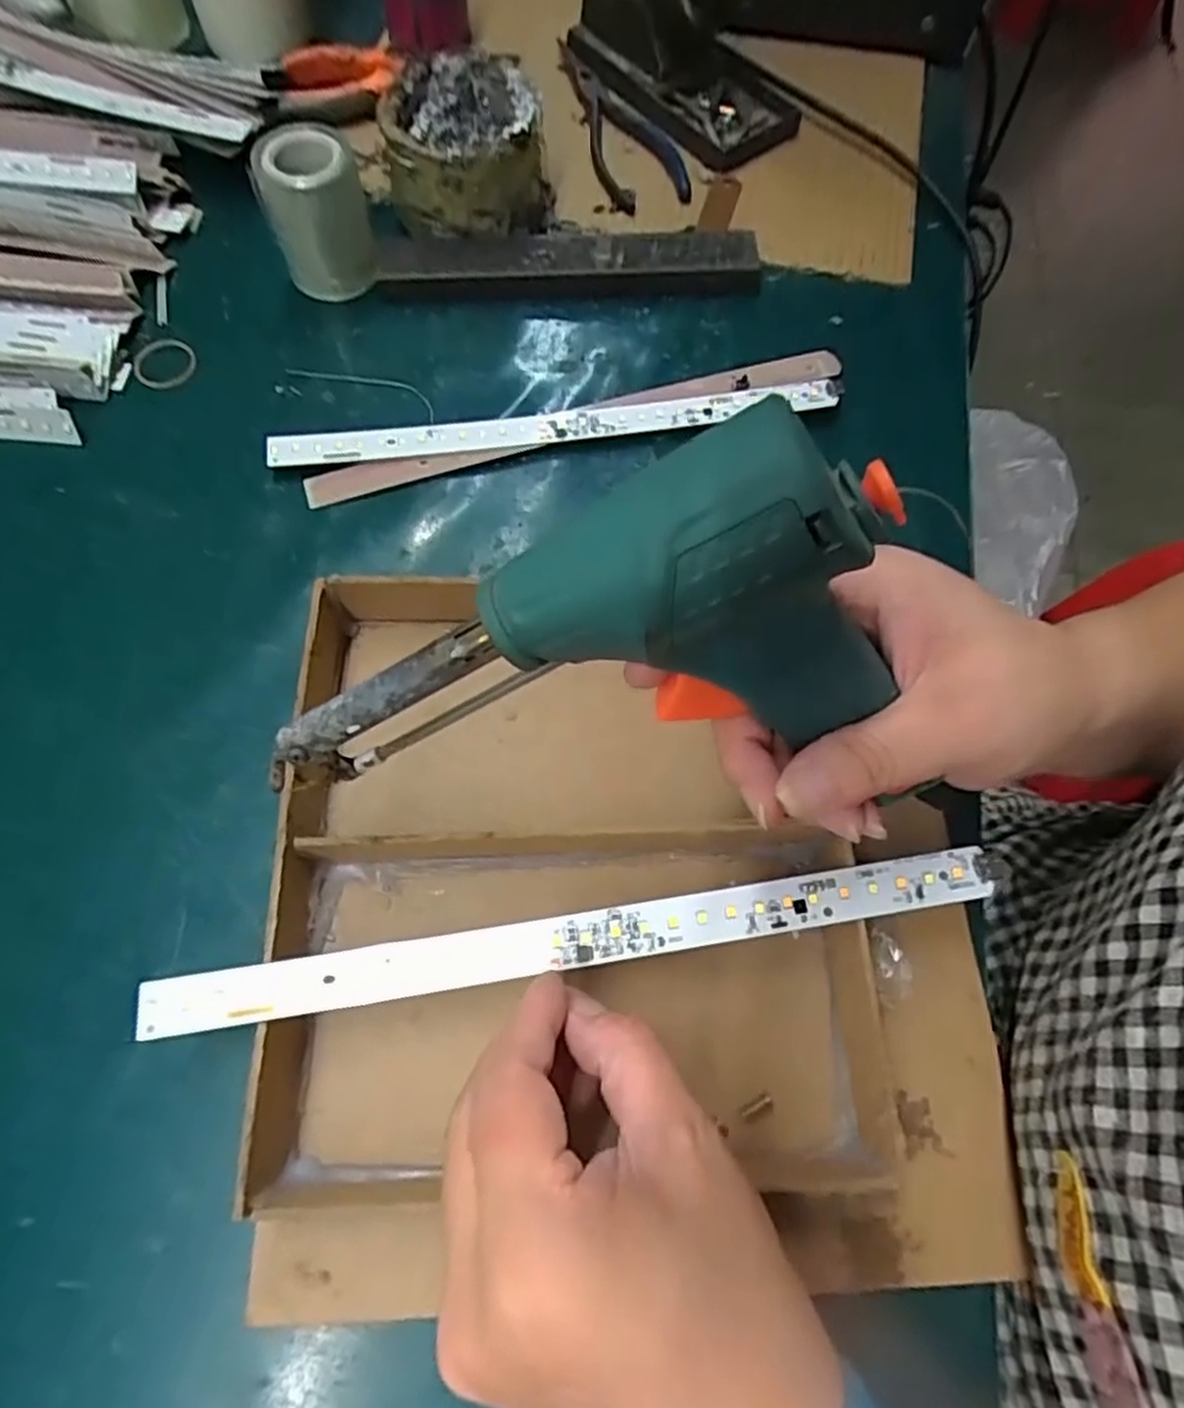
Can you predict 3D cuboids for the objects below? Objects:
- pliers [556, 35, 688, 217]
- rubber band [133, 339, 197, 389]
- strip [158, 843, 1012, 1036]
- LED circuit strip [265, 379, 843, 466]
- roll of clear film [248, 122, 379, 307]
[{"bbox_3d":[0.019,-0.360,0.467,0.049,0.016,0.145,-11,67,-6],"label":"pliers"},{"bbox_3d":[-0.224,-0.180,0.394,0.032,0.004,0.035,0,66,-1],"label":"rubber band"},{"bbox_3d":[-0.003,0.078,0.253,0.280,0.006,0.017,-8,67,-4],"label":"strip"},{"bbox_3d":[-0.016,-0.141,0.377,0.280,0.008,0.019,-8,73,-5],"label":"LED circuit strip"},{"bbox_3d":[-0.141,-0.252,0.392,0.048,0.063,0.047,0,66,-1],"label":"roll of clear film"}]

